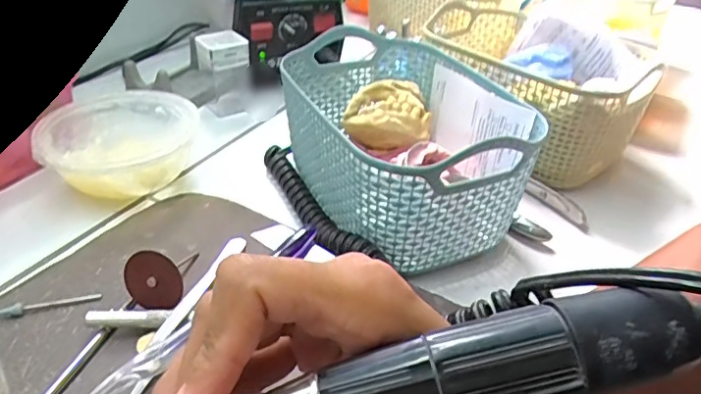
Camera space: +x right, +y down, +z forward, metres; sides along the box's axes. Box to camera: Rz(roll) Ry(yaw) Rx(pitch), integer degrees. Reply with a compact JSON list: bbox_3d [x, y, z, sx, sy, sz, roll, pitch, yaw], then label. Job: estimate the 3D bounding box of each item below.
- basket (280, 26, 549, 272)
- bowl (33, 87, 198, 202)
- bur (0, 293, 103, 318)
[{"bbox_3d":[0.034,-0.034,0.354,0.124,0.083,0.170,-13,39,-23],"label":"basket"},{"bbox_3d":[-0.152,-0.034,0.376,0.093,0.041,0.097,3,36,-2],"label":"bowl"},{"bbox_3d":[-0.154,0.055,0.281,0.048,0.006,0.006,-10,38,-19],"label":"bur"}]

